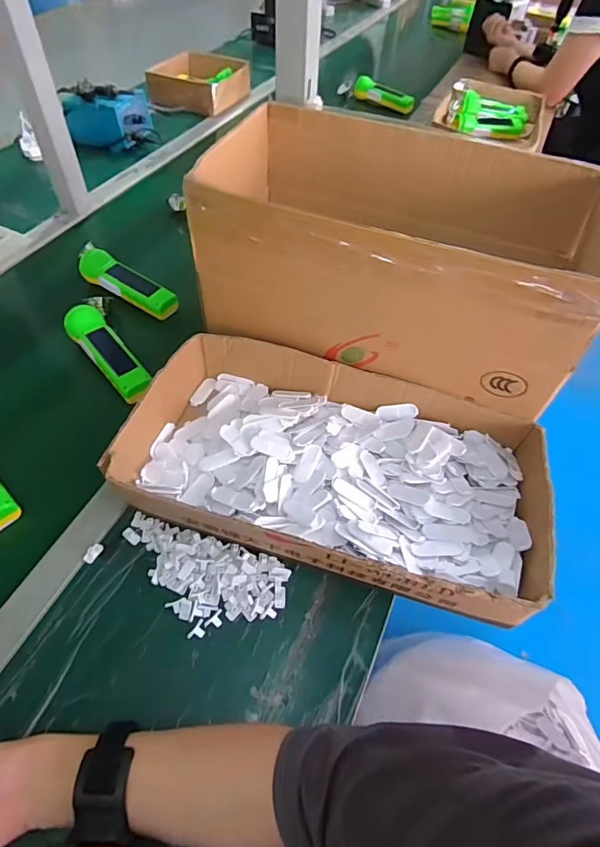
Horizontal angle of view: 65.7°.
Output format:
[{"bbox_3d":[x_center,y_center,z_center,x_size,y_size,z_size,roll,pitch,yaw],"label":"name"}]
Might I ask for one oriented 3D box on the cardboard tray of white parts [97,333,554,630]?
[{"bbox_3d":[0.037,0.043,0.508,0.429,0.078,0.230,15,54,9],"label":"cardboard tray of white parts"}]

